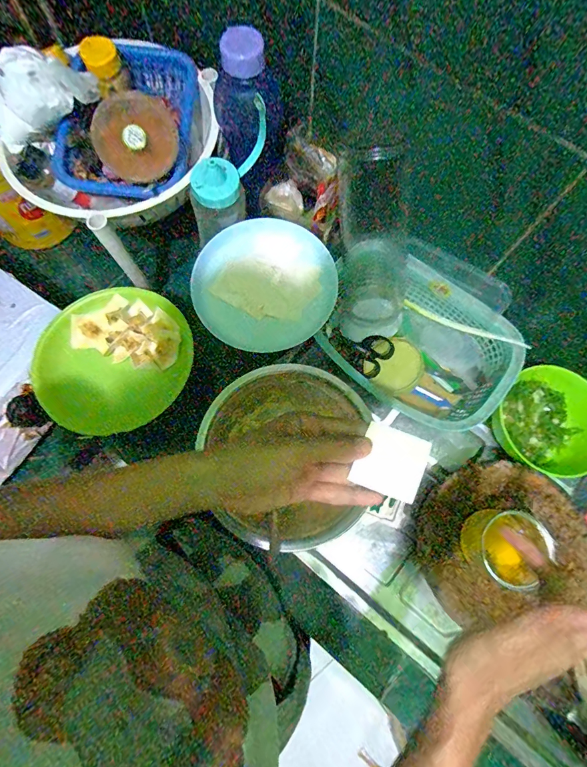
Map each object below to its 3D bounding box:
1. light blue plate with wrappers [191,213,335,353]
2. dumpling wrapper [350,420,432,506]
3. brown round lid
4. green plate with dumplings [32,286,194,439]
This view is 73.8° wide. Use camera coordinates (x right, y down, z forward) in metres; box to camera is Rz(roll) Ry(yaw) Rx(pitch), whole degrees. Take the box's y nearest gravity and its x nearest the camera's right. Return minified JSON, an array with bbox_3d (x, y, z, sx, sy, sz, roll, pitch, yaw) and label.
[{"bbox_3d":[-0.038,-0.125,0.504,0.170,0.042,0.165,0,75,-1],"label":"light blue plate with wrappers"},{"bbox_3d":[0.075,0.060,0.298,0.049,0.004,0.048,23,76,5],"label":"dumpling wrapper"},{"bbox_3d":[-0.192,-0.297,0.478,0.102,0.093,0.020,-4,48,8],"label":"brown round lid"},{"bbox_3d":[-0.240,-0.030,0.525,0.205,0.027,0.188,0,75,-1],"label":"green plate with dumplings"}]

